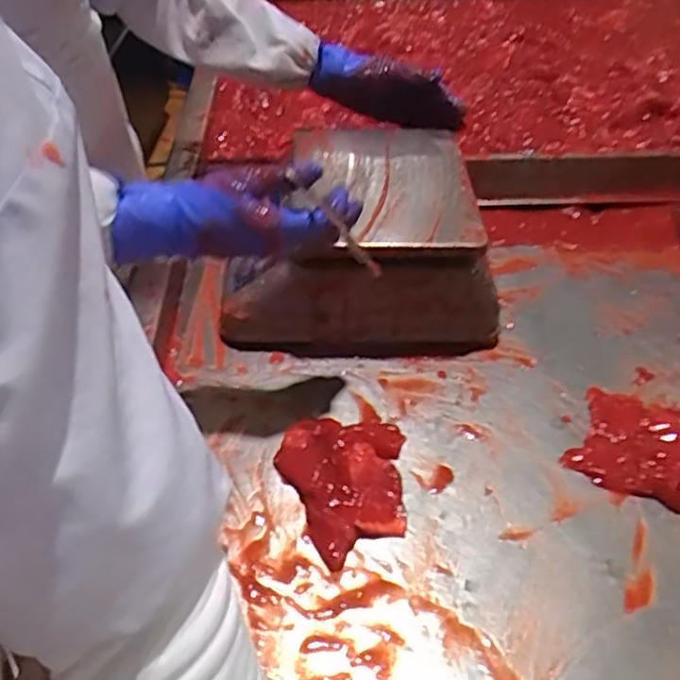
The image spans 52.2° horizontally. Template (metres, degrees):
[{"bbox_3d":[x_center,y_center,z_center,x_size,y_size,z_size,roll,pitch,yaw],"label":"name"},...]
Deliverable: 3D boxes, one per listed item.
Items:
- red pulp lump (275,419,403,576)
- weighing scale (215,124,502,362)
[{"bbox_3d":[0.011,0.115,0.595,0.110,0.025,0.132,-17,47,-18],"label":"red pulp lump"},{"bbox_3d":[0.014,-0.114,0.756,0.266,0.142,0.244,-2,44,-3],"label":"weighing scale"}]

